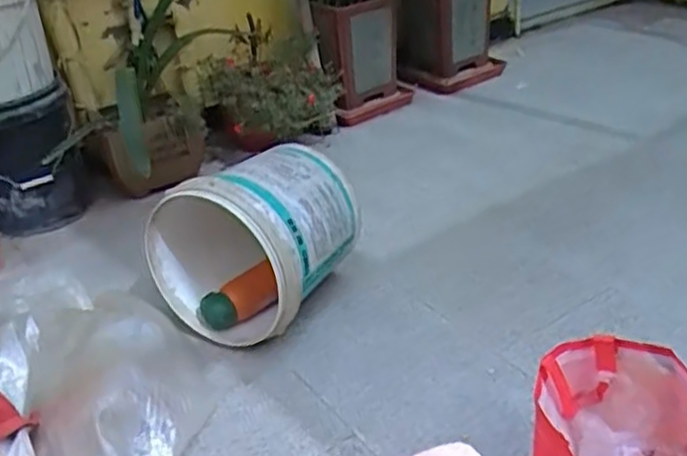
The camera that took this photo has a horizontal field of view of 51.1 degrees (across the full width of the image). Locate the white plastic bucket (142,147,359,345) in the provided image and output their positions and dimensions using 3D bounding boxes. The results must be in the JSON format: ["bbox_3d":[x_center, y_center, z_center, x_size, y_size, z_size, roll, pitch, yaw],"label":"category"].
[{"bbox_3d":[-0.161,-0.003,1.419,0.320,0.302,0.352,11,35,23],"label":"white plastic bucket"}]

